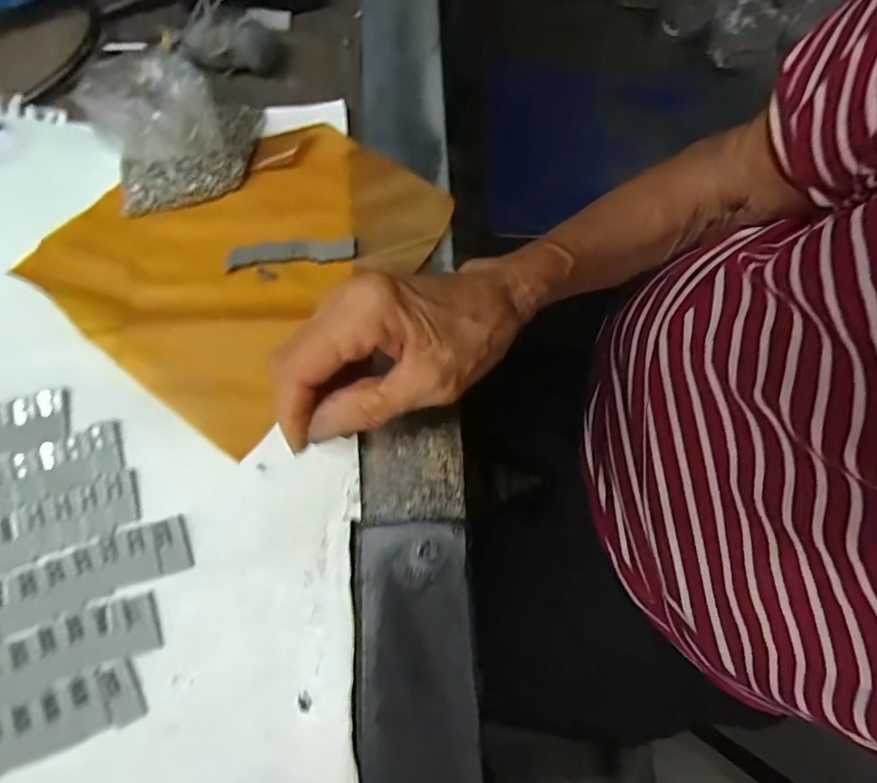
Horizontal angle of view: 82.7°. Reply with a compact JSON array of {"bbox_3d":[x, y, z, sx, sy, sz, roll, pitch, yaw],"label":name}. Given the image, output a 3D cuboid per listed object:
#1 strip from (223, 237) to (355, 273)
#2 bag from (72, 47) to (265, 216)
[{"bbox_3d":[-0.088,-0.083,0.298,0.076,0.005,0.017,-3,75,-2],"label":"strip"},{"bbox_3d":[-0.158,-0.163,0.295,0.088,0.048,0.083,-18,76,-6],"label":"bag"}]

